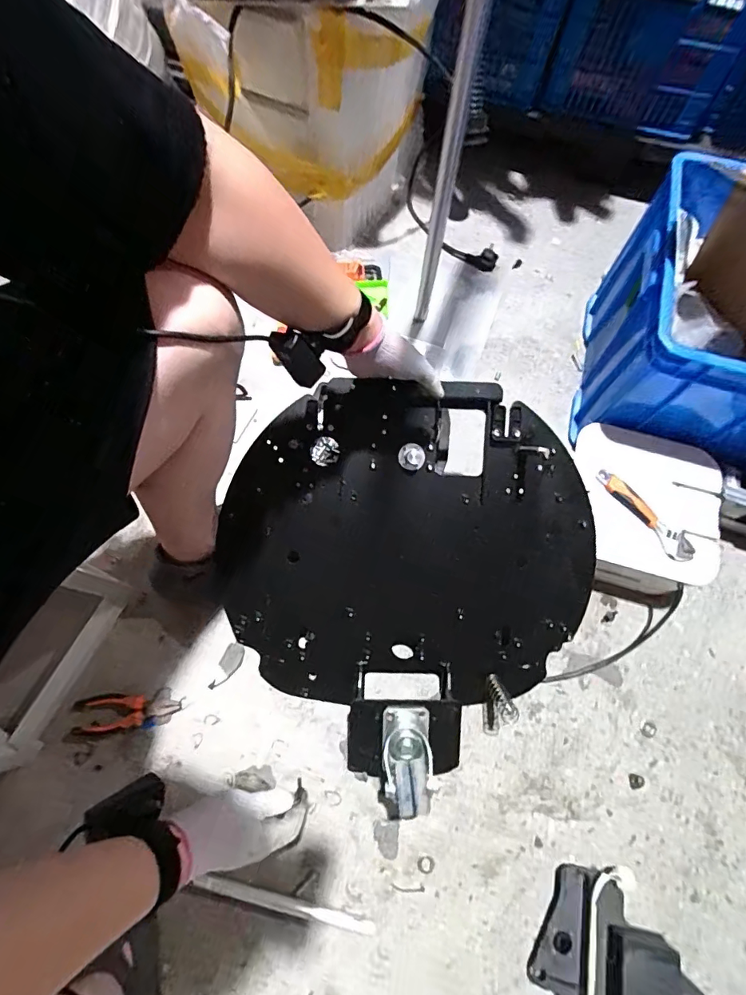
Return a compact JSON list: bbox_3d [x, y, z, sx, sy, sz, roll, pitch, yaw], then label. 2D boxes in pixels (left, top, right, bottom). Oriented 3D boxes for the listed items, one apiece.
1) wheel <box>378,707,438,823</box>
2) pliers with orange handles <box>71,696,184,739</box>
[{"bbox_3d":[0.047,0.354,0.622,0.068,0.058,0.125,4,68,2],"label":"wheel"},{"bbox_3d":[-0.382,0.333,0.713,0.155,0.027,0.056,-6,68,-3],"label":"pliers with orange handles"}]

